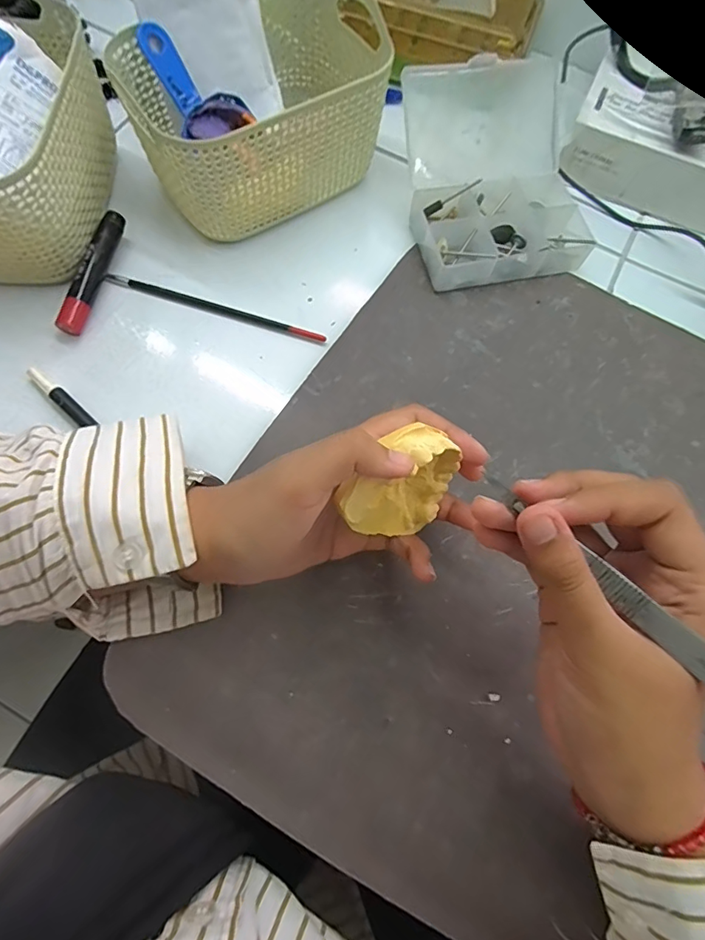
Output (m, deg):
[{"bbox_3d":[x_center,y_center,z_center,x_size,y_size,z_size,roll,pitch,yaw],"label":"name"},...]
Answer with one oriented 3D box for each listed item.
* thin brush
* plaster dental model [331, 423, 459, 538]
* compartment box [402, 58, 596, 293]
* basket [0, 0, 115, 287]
[{"bbox_3d":[-0.091,-0.112,0.323,0.152,0.006,0.009,16,72,3],"label":"thin brush"},{"bbox_3d":[0.025,0.008,0.229,0.053,0.062,0.025,-47,54,2],"label":"plaster dental model"},{"bbox_3d":[0.102,-0.209,0.335,0.122,0.061,0.139,-10,71,-6],"label":"compartment box"},{"bbox_3d":[-0.228,-0.212,0.309,0.119,0.086,0.178,3,70,-2],"label":"basket"}]

